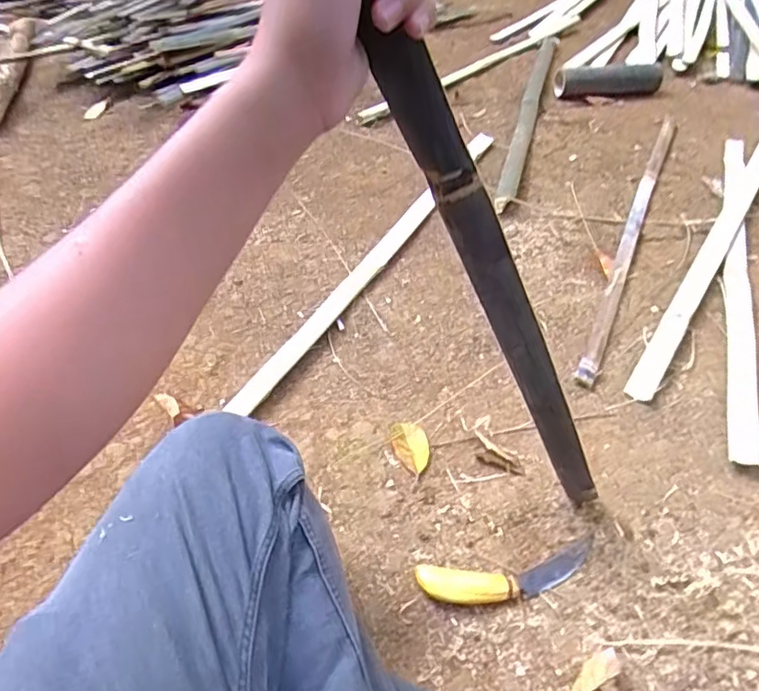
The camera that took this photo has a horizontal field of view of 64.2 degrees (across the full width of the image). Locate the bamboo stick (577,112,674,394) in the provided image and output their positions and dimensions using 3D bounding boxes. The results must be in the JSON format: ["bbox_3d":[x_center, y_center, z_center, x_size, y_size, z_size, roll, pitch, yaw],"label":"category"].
[{"bbox_3d":[0.476,-0.234,1.119,0.031,0.020,0.861,20,50,17],"label":"bamboo stick"}]

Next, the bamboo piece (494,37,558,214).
[{"bbox_3d":[0.357,-0.571,1.430,0.044,0.020,0.904,13,49,11],"label":"bamboo piece"}]

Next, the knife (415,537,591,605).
[{"bbox_3d":[0.146,0.256,0.677,0.205,0.023,0.050,-7,48,-7],"label":"knife"}]

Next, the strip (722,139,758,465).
[{"bbox_3d":[0.619,-0.150,1.042,0.042,0.019,0.876,16,49,14],"label":"strip"}]

